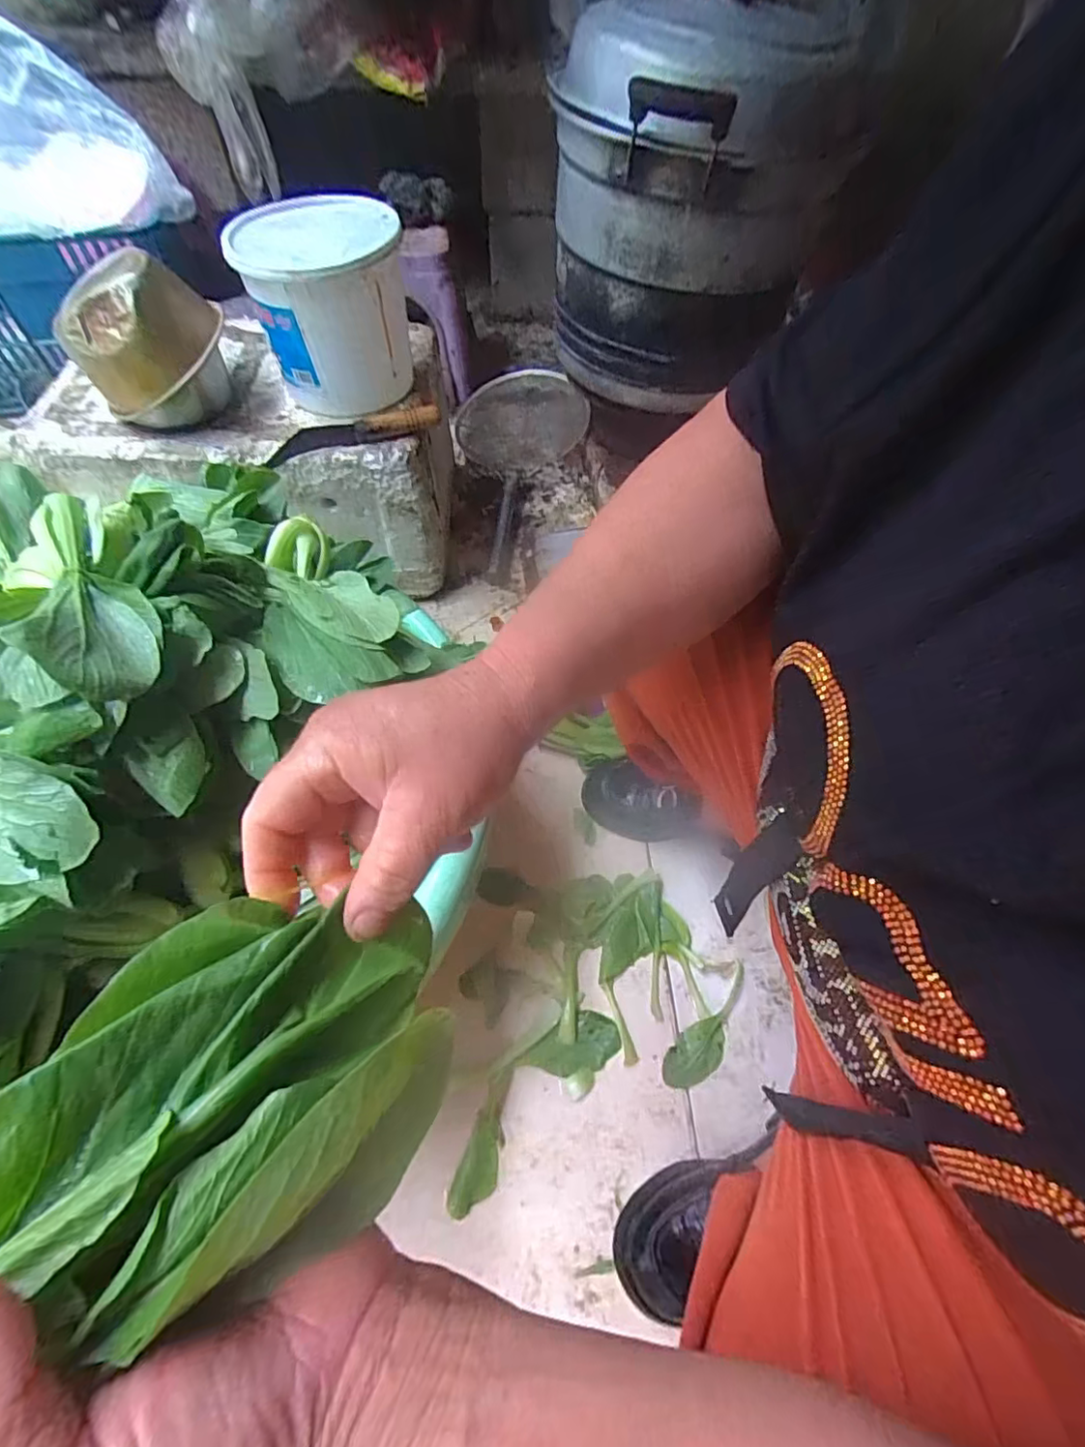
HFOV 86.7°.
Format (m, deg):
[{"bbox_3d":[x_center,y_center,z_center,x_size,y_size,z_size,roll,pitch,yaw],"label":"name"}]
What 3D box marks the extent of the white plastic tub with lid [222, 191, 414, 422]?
[{"bbox_3d":[-0.252,-0.497,0.694,0.165,0.167,0.179,1,58,-2],"label":"white plastic tub with lid"}]

